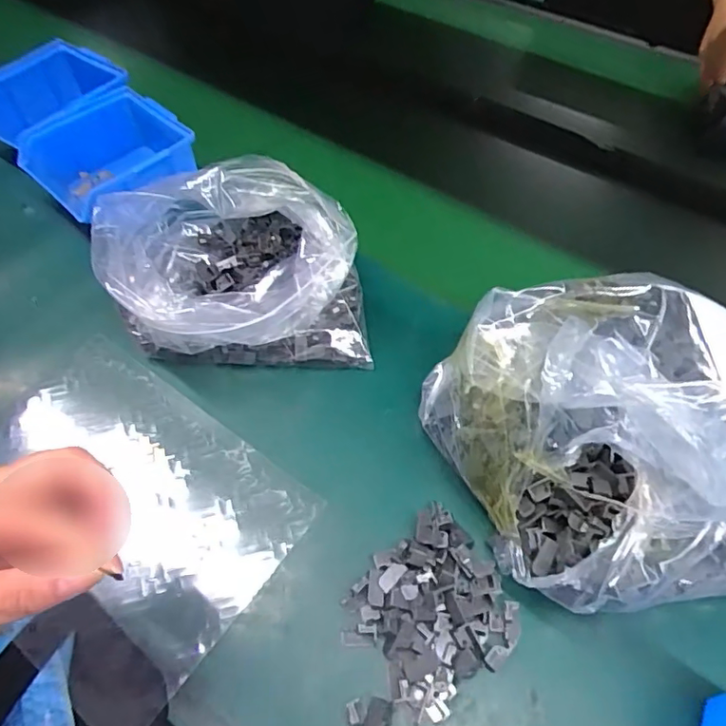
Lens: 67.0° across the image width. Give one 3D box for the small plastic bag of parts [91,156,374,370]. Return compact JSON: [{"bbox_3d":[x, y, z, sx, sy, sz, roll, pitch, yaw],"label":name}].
[{"bbox_3d":[-0.106,-0.074,0.439,0.207,0.095,0.149,-4,57,0],"label":"small plastic bag of parts"}]

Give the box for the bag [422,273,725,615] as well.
[{"bbox_3d":[0.176,0.031,0.320,0.257,0.145,0.190,-5,57,-1],"label":"bag"}]

